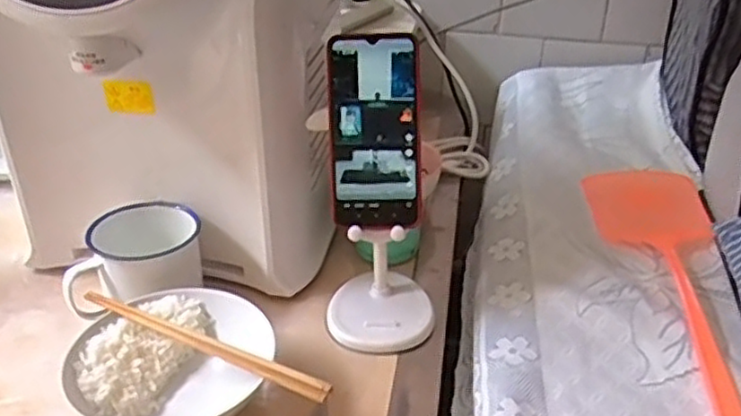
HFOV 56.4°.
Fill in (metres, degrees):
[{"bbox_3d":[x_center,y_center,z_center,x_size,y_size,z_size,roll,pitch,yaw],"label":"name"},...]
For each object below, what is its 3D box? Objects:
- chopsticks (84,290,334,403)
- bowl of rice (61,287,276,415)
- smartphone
[{"bbox_3d":[-0.133,0.102,0.535,0.233,0.010,0.014,16,34,24],"label":"chopsticks"},{"bbox_3d":[-0.151,0.130,0.545,0.150,0.059,0.136,3,32,7],"label":"bowl of rice"},{"bbox_3d":[0.003,-0.062,0.577,0.074,0.162,0.013,-2,11,-1],"label":"smartphone"}]

